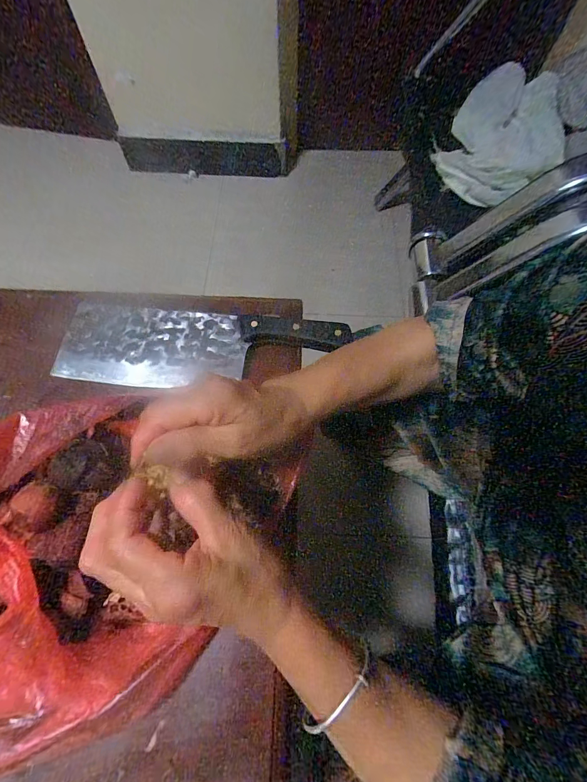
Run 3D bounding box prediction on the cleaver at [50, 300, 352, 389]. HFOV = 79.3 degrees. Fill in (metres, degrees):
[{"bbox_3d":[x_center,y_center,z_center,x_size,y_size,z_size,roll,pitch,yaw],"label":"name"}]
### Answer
[{"bbox_3d":[-0.097,-0.047,0.370,0.295,0.016,0.093,6,66,2],"label":"cleaver"}]

